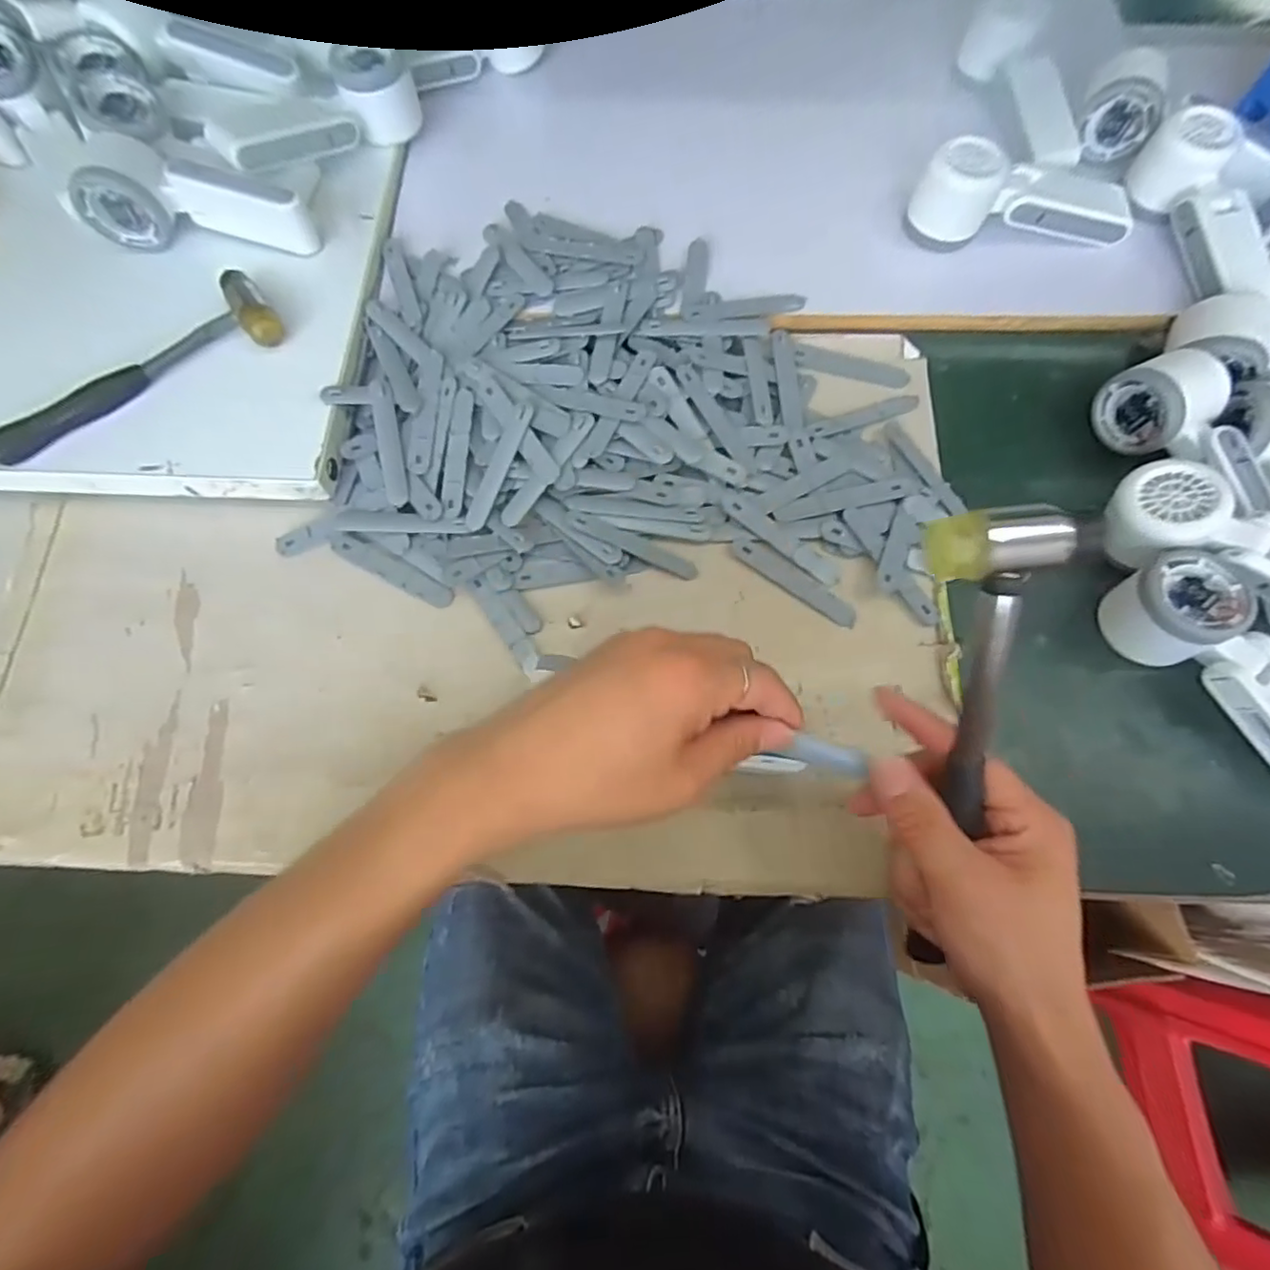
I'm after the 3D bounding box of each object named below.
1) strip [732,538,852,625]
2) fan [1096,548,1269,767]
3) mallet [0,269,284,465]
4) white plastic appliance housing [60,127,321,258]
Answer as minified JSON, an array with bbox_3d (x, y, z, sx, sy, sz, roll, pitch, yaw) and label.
[{"bbox_3d":[0.111,-0.037,0.428,0.094,0.004,0.019,34,85,7],"label":"strip"},{"bbox_3d":[0.372,0.022,0.378,0.066,0.051,0.172,-43,77,-12],"label":"fan"},{"bbox_3d":[-0.356,-0.184,0.438,0.210,0.031,0.060,-33,73,-11],"label":"mallet"},{"bbox_3d":[-0.326,-0.327,0.467,0.162,0.050,0.057,1,73,-12],"label":"white plastic appliance housing"}]

